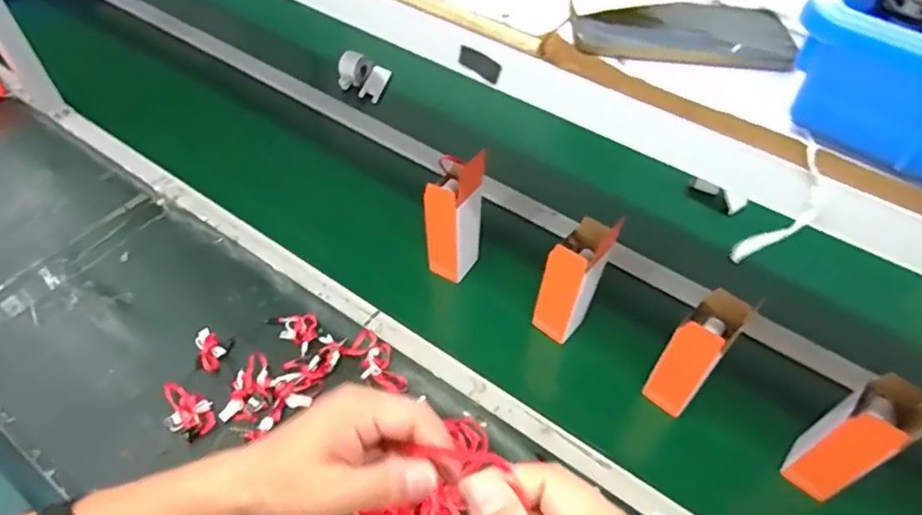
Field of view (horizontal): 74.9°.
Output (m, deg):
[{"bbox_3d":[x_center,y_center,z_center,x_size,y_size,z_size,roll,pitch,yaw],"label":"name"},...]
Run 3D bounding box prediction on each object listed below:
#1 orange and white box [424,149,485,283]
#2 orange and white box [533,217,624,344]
[{"bbox_3d":[-0.006,-0.053,0.927,0.063,0.241,0.106,24,54,18],"label":"orange and white box"},{"bbox_3d":[0.162,0.030,0.841,0.063,0.207,0.093,36,59,26],"label":"orange and white box"}]

